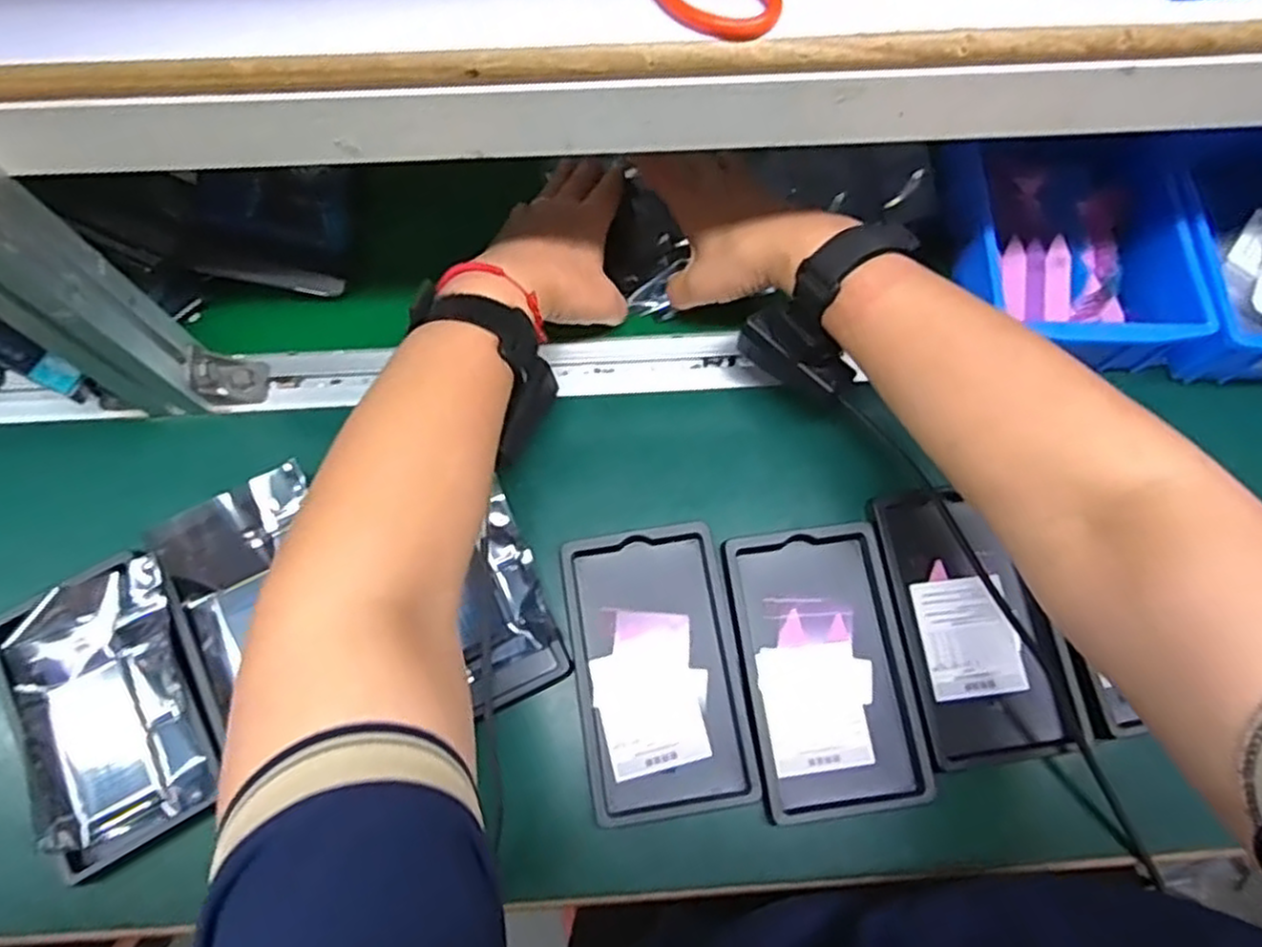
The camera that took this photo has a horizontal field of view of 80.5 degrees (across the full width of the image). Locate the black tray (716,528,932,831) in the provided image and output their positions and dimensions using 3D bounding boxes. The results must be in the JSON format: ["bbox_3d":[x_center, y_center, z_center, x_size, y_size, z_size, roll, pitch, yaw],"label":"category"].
[{"bbox_3d":[0.112,0.113,0.438,0.092,0.020,0.157,-7,71,-3],"label":"black tray"}]

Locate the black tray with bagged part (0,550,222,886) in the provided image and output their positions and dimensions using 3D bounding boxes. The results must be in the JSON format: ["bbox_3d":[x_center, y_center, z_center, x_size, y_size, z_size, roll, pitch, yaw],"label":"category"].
[{"bbox_3d":[-0.294,0.129,0.421,0.100,0.022,0.157,-26,73,-10],"label":"black tray with bagged part"}]

